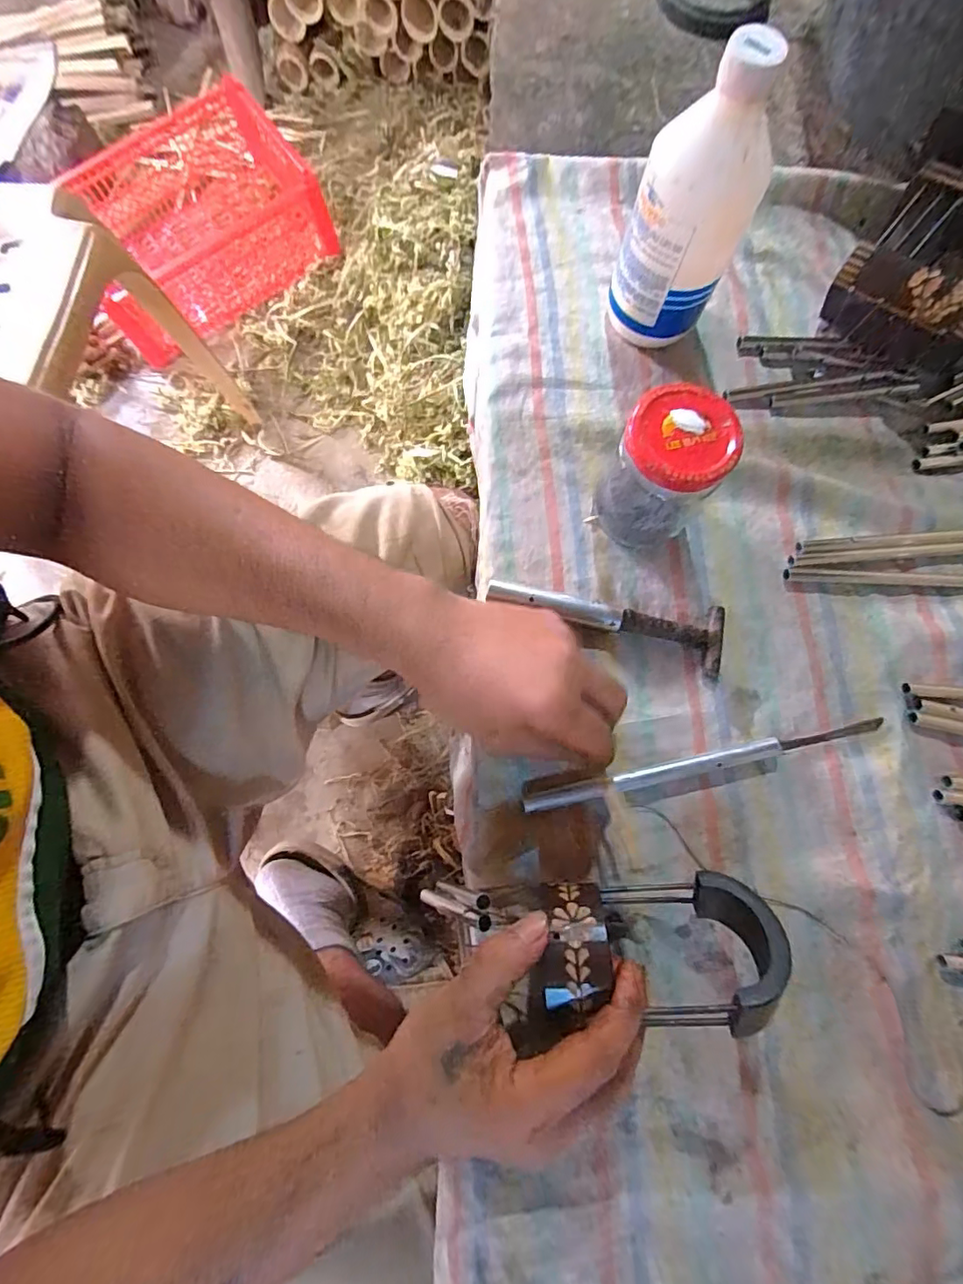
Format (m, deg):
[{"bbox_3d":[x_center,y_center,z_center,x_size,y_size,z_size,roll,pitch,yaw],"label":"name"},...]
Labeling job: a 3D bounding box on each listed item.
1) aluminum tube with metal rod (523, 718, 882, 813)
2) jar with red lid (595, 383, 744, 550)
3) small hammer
[{"bbox_3d":[0.142,0.077,0.340,0.234,0.009,0.011,-12,73,-4],"label":"aluminum tube with metal rod"},{"bbox_3d":[0.114,-0.105,0.342,0.061,0.091,0.059,1,75,-4],"label":"jar with red lid"},{"bbox_3d":[0.083,-0.013,0.357,0.157,0.020,0.044,9,73,2],"label":"small hammer"}]

